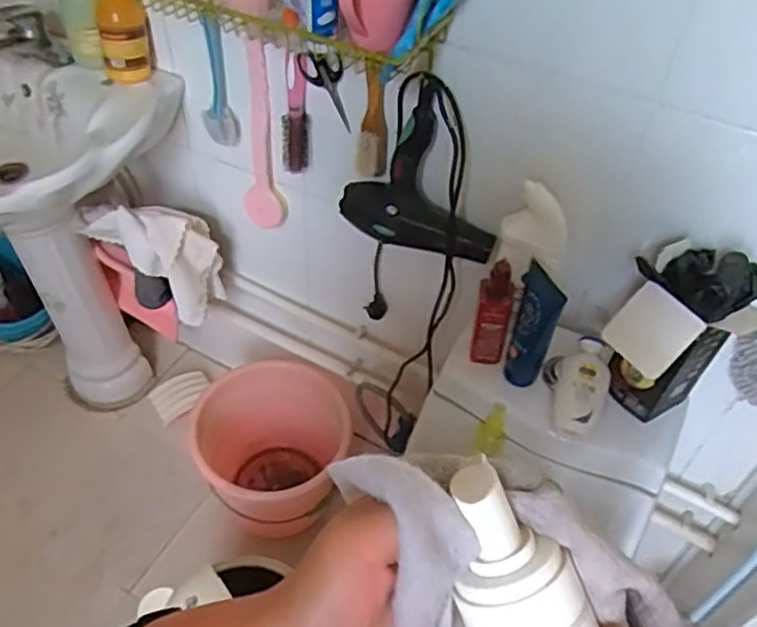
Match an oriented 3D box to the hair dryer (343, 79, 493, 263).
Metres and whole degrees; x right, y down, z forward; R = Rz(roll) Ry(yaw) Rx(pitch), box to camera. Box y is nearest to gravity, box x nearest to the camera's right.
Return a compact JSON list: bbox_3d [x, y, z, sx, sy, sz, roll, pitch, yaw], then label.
[{"bbox_3d":[0.061,-0.193,0.966,0.230,0.218,0.076,9,48,6],"label":"hair dryer"}]

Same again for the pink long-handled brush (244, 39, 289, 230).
[{"bbox_3d":[-0.186,-0.272,1.088,0.068,0.338,0.053,16,49,12],"label":"pink long-handled brush"}]

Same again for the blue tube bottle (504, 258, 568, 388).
[{"bbox_3d":[0.198,0.022,0.885,0.054,0.180,0.045,16,49,12],"label":"blue tube bottle"}]

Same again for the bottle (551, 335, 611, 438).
[{"bbox_3d":[0.265,0.099,0.902,0.069,0.036,0.128,18,63,14],"label":"bottle"}]

